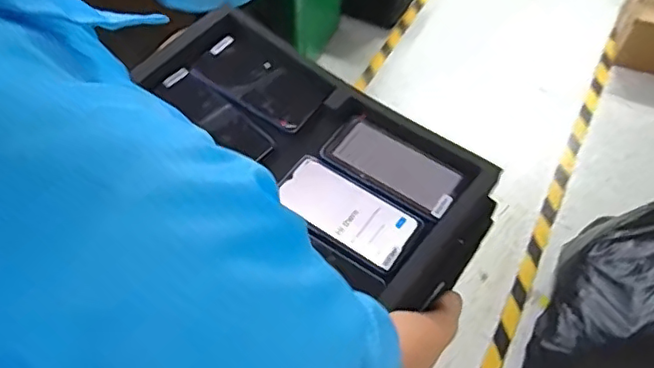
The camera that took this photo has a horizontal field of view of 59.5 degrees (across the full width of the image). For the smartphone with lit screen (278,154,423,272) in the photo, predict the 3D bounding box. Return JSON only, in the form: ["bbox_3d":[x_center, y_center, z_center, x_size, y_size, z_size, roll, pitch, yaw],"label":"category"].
[{"bbox_3d":[0.020,0.029,0.634,0.160,0.008,0.080,33,61,20],"label":"smartphone with lit screen"}]

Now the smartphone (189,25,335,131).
[{"bbox_3d":[-0.082,-0.132,0.720,0.161,0.007,0.090,34,70,12],"label":"smartphone"}]

